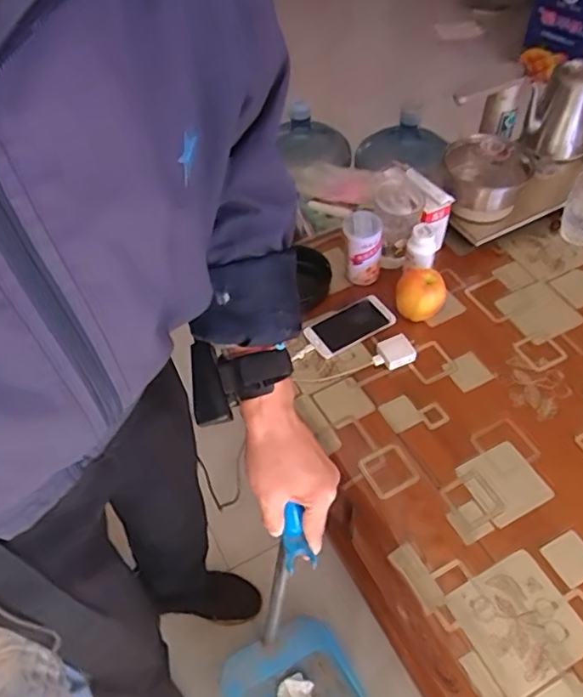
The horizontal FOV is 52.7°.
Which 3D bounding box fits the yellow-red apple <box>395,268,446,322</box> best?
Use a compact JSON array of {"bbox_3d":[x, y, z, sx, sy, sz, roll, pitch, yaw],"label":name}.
[{"bbox_3d":[0.213,-0.084,0.977,0.076,0.092,0.076,6,53,9],"label":"yellow-red apple"}]

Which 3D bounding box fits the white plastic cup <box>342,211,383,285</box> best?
[{"bbox_3d":[0.122,-0.162,1.012,0.062,0.138,0.069,2,52,6],"label":"white plastic cup"}]

